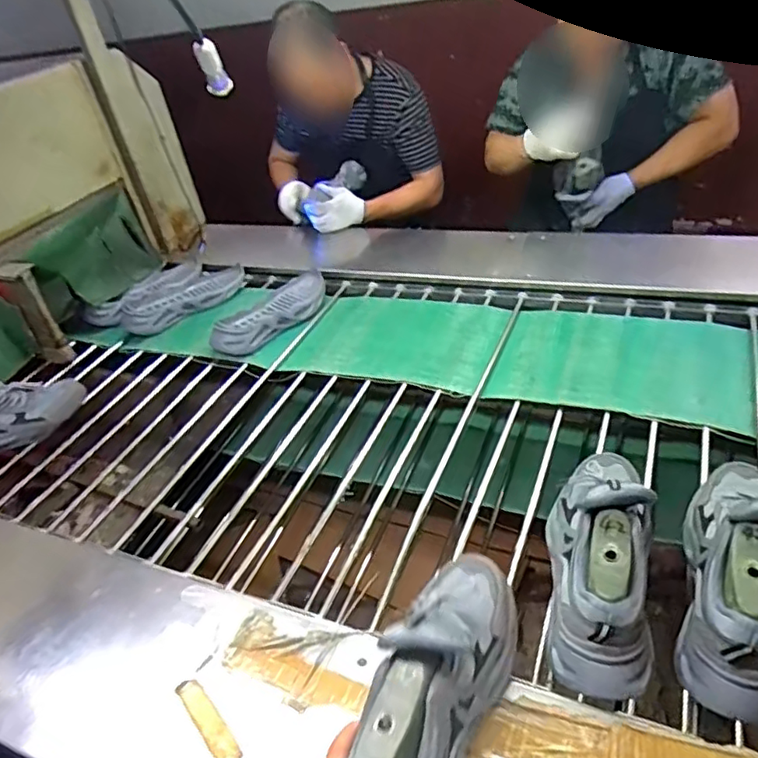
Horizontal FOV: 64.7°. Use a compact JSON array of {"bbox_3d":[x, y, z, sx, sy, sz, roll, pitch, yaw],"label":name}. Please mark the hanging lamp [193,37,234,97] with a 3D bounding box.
[{"bbox_3d":[-0.368,-0.674,1.298,0.053,0.131,0.043,-2,68,9],"label":"hanging lamp"}]

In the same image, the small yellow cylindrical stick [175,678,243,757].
[{"bbox_3d":[-0.181,0.360,0.632,0.023,0.016,0.121,-34,43,-27],"label":"small yellow cylindrical stick"}]

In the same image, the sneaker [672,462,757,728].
[{"bbox_3d":[0.391,0.190,0.644,0.115,0.148,0.292,13,44,28],"label":"sneaker"}]

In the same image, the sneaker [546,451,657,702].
[{"bbox_3d":[0.248,0.180,0.681,0.104,0.151,0.296,2,40,17],"label":"sneaker"}]

